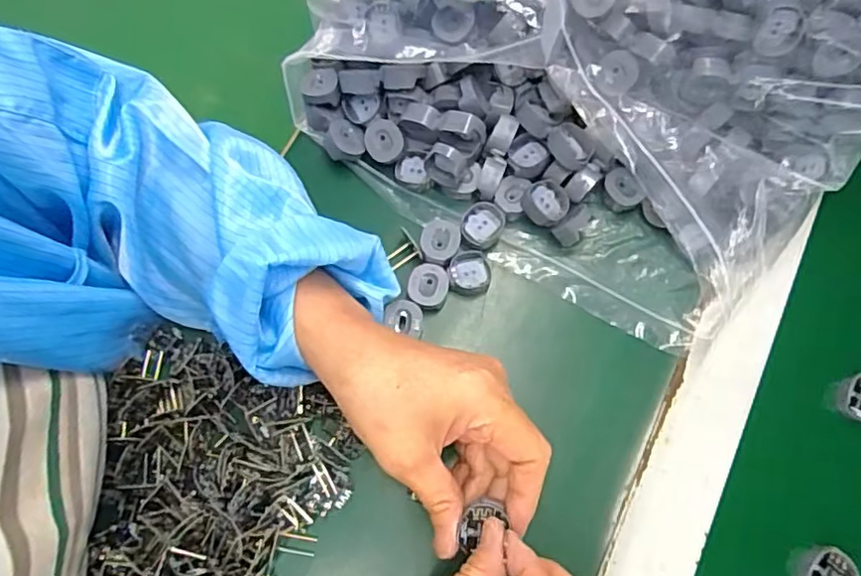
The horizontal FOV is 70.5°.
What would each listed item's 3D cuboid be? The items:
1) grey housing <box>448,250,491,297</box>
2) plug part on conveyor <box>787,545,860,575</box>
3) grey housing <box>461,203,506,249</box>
[{"bbox_3d":[0.025,-0.010,0.391,0.026,0.009,0.029,9,72,3],"label":"grey housing"},{"bbox_3d":[0.229,0.165,0.352,0.029,0.031,0.029,24,74,8],"label":"plug part on conveyor"},{"bbox_3d":[0.034,-0.040,0.399,0.026,0.010,0.029,20,73,7],"label":"grey housing"}]

